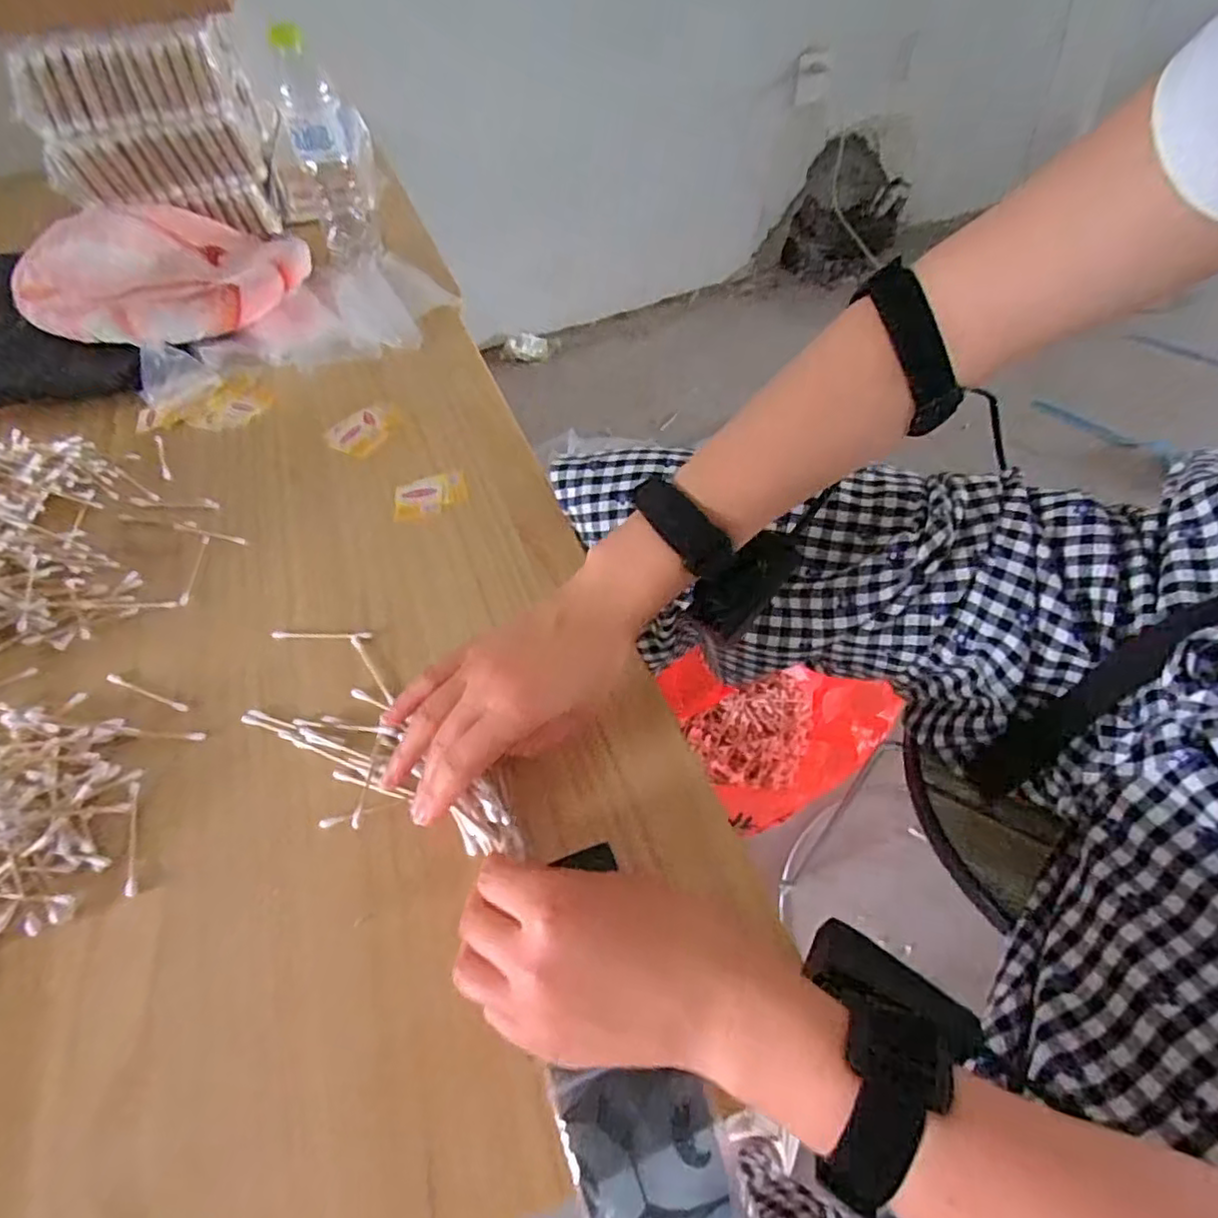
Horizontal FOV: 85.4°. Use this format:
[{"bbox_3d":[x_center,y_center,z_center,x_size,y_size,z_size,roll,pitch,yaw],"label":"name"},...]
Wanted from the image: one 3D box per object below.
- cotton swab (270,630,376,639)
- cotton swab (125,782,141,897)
[{"bbox_3d":[-0.201,0.019,0.463,0.073,0.005,0.007,1,52,4],"label":"cotton swab"},{"bbox_3d":[-0.272,0.129,0.376,0.006,0.004,0.070,-19,53,-11],"label":"cotton swab"}]

